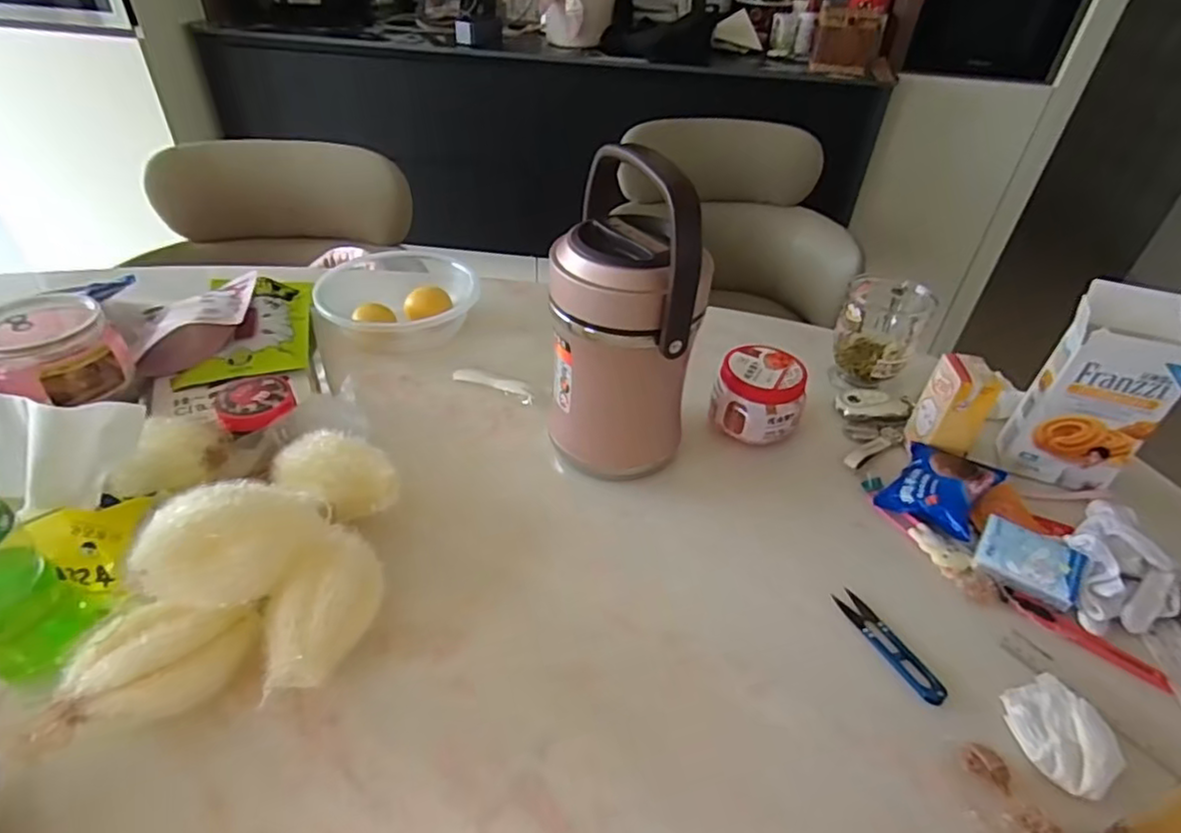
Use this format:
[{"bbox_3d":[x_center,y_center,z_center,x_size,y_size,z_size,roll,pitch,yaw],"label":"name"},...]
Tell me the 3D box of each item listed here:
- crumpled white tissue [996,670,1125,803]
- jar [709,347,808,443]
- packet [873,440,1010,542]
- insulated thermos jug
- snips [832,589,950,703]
[{"bbox_3d":[0.321,0.215,0.424,0.065,0.018,0.072,-10,42,-15],"label":"crumpled white tissue"},{"bbox_3d":[0.180,-0.019,0.659,0.089,0.073,0.089,18,42,17],"label":"jar"},{"bbox_3d":[0.329,0.066,0.585,0.081,0.036,0.093,31,48,29],"label":"packet"},{"bbox_3d":[0.032,-0.079,0.559,0.126,0.291,0.133,4,40,1],"label":"insulated thermos jug"},{"bbox_3d":[0.229,0.173,0.476,0.023,0.005,0.099,-15,43,-20],"label":"snips"}]

